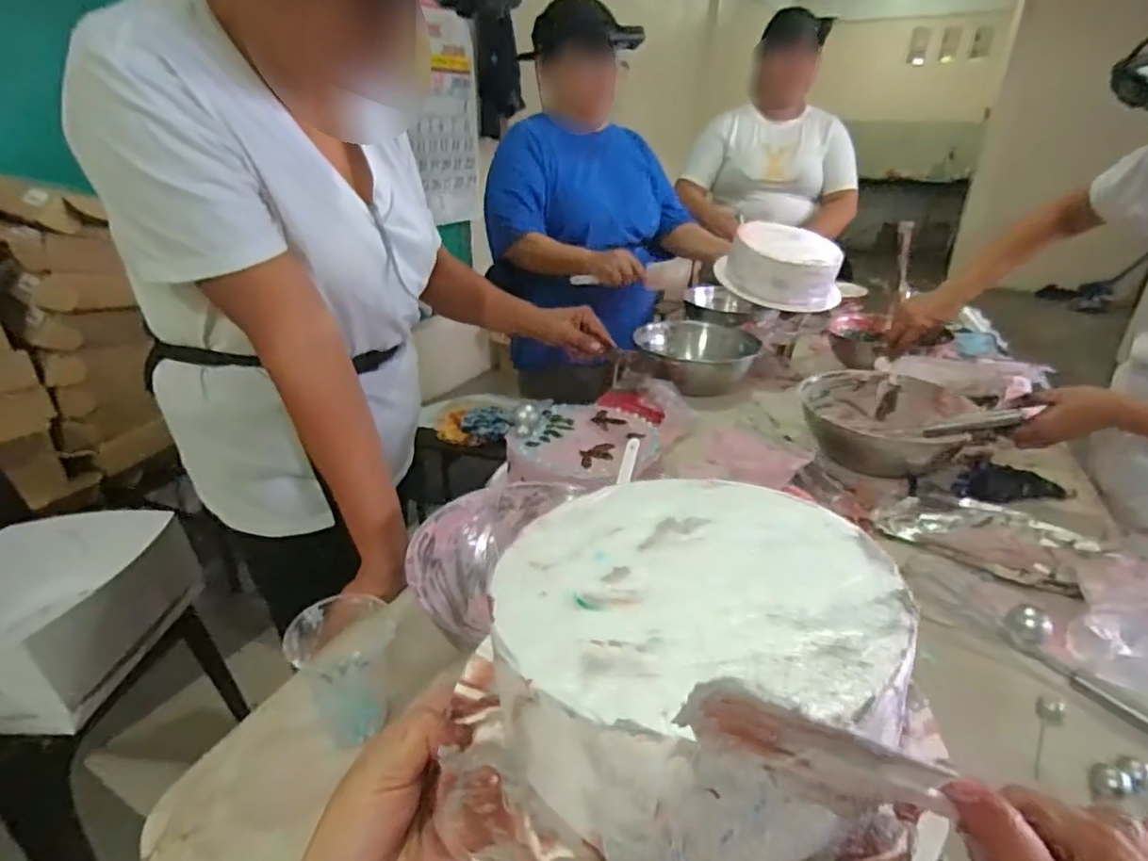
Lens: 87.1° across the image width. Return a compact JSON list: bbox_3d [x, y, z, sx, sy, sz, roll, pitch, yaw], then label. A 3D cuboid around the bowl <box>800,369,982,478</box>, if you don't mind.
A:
[{"bbox_3d":[0.457,-0.014,0.911,0.214,0.089,0.201,1,26,0],"label":"bowl"}]

